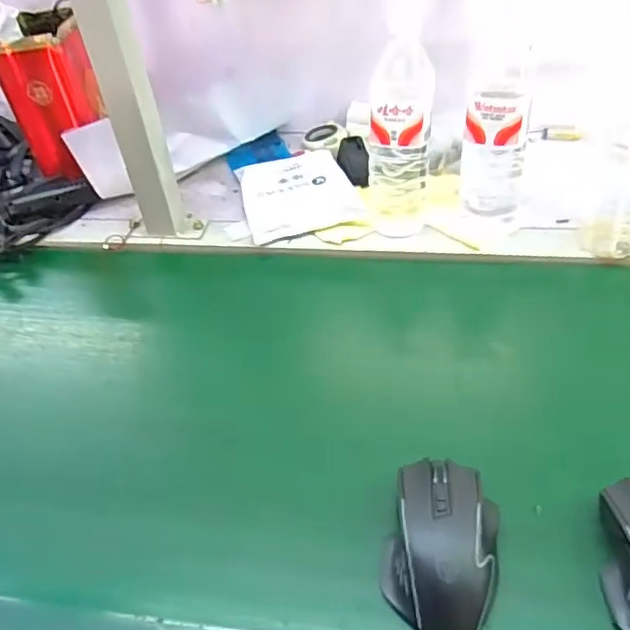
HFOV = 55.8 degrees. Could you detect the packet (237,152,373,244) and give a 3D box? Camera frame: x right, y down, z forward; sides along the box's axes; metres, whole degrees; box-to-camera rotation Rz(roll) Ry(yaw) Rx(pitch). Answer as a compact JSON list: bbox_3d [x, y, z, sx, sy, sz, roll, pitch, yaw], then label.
[{"bbox_3d":[-0.021,-0.146,0.724,0.129,0.024,0.150,-12,45,-6],"label":"packet"}]

